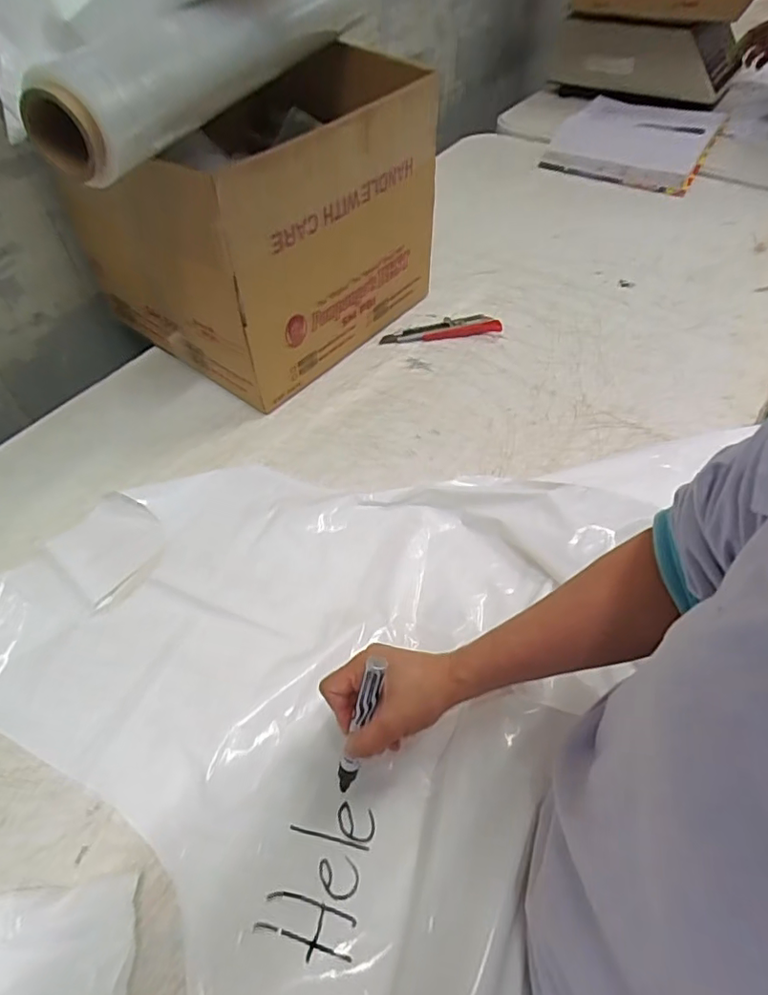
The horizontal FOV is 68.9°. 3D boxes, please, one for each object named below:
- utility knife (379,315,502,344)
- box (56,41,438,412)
[{"bbox_3d":[0.084,-0.245,0.818,0.176,0.021,0.032,-7,52,-4],"label":"utility knife"},{"bbox_3d":[-0.154,-0.366,0.740,0.322,0.289,0.359,33,60,25],"label":"box"}]

